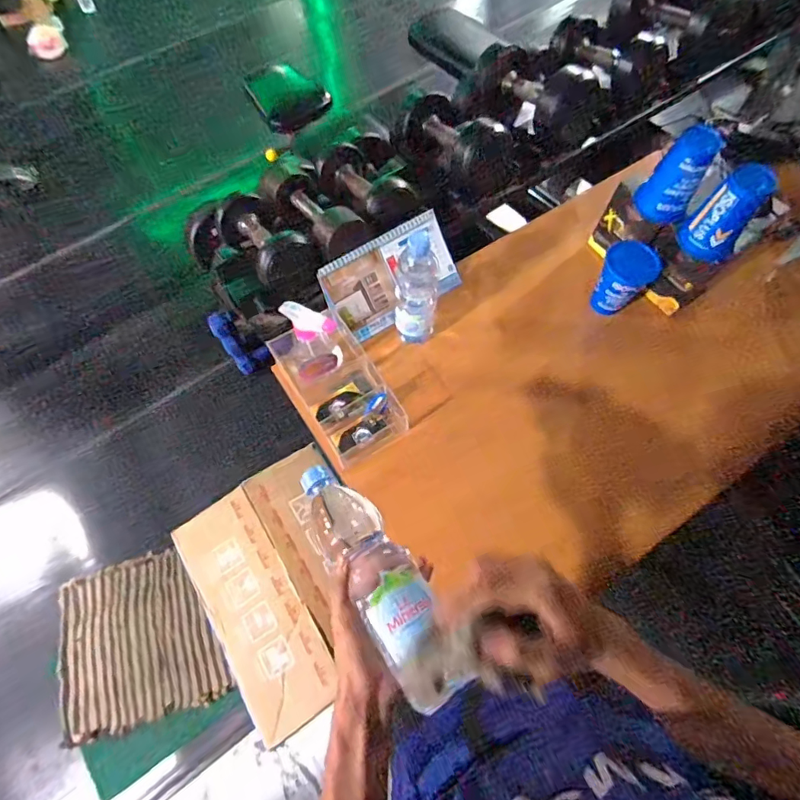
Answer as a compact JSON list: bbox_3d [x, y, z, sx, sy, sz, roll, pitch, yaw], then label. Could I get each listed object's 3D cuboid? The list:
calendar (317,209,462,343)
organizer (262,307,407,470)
[{"bbox_3d":[-0.014,-0.225,0.870,0.246,0.098,0.108,-34,70,-13],"label":"calendar"},{"bbox_3d":[-0.103,-0.026,0.802,0.125,0.108,0.234,-31,69,-12],"label":"organizer"}]

